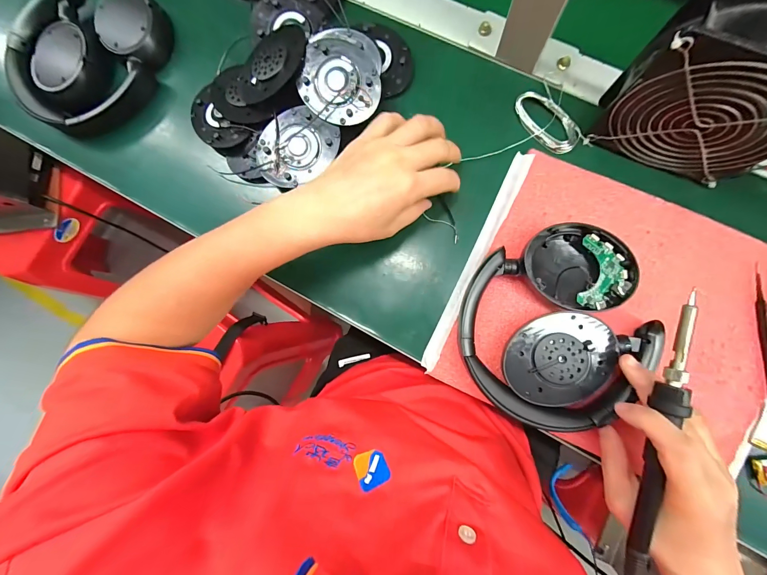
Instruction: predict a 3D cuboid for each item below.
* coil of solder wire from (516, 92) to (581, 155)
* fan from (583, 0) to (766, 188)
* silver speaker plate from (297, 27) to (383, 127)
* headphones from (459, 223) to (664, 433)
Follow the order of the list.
[{"bbox_3d":[0.155,-0.158,0.306,0.034,0.008,0.070,-42,83,0],"label":"coil of solder wire"},{"bbox_3d":[0.245,-0.142,0.242,0.123,0.113,0.052,23,88,7],"label":"fan"},{"bbox_3d":[-0.038,-0.202,0.307,0.076,0.013,0.085,20,87,6],"label":"silver speaker plate"},{"bbox_3d":[0.146,0.035,0.278,0.153,0.036,0.155,0,88,7],"label":"headphones"}]

